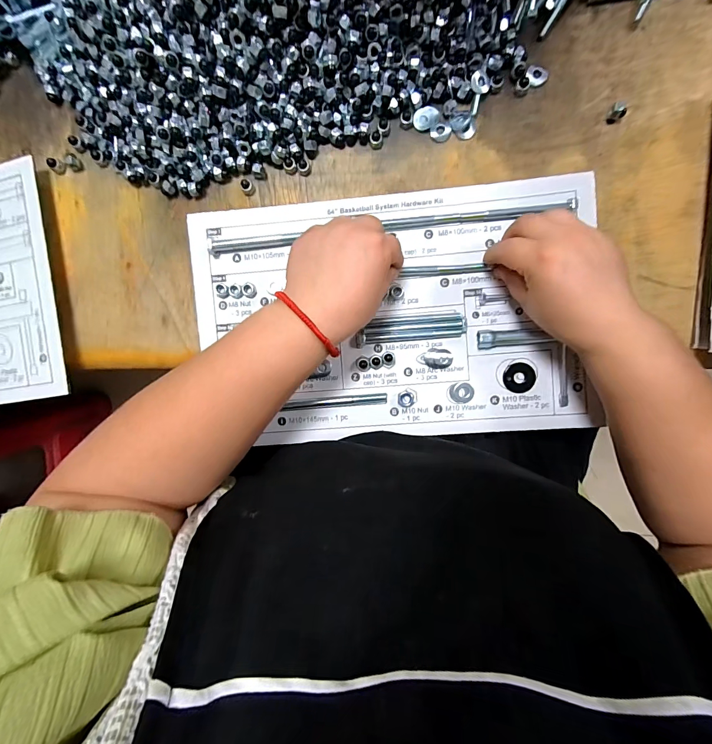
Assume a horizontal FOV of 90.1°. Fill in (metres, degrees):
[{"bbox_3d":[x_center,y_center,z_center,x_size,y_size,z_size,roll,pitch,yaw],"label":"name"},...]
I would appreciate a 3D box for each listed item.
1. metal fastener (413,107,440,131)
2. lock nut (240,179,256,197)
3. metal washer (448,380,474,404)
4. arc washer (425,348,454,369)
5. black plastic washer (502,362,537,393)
[{"bbox_3d":[0.068,-0.246,0.345,0.024,0.006,0.019,-1,92,3],"label":"metal fastener"},{"bbox_3d":[-0.109,-0.186,0.356,0.013,0.012,0.014,0,92,3],"label":"lock nut"},{"bbox_3d":[0.105,0.021,0.355,0.025,0.004,0.022,-14,91,4],"label":"metal washer"},{"bbox_3d":[0.083,-0.013,0.353,0.028,0.007,0.020,3,92,3],"label":"arc washer"},{"bbox_3d":[0.161,0.006,0.349,0.030,0.005,0.029,1,95,6],"label":"black plastic washer"}]

